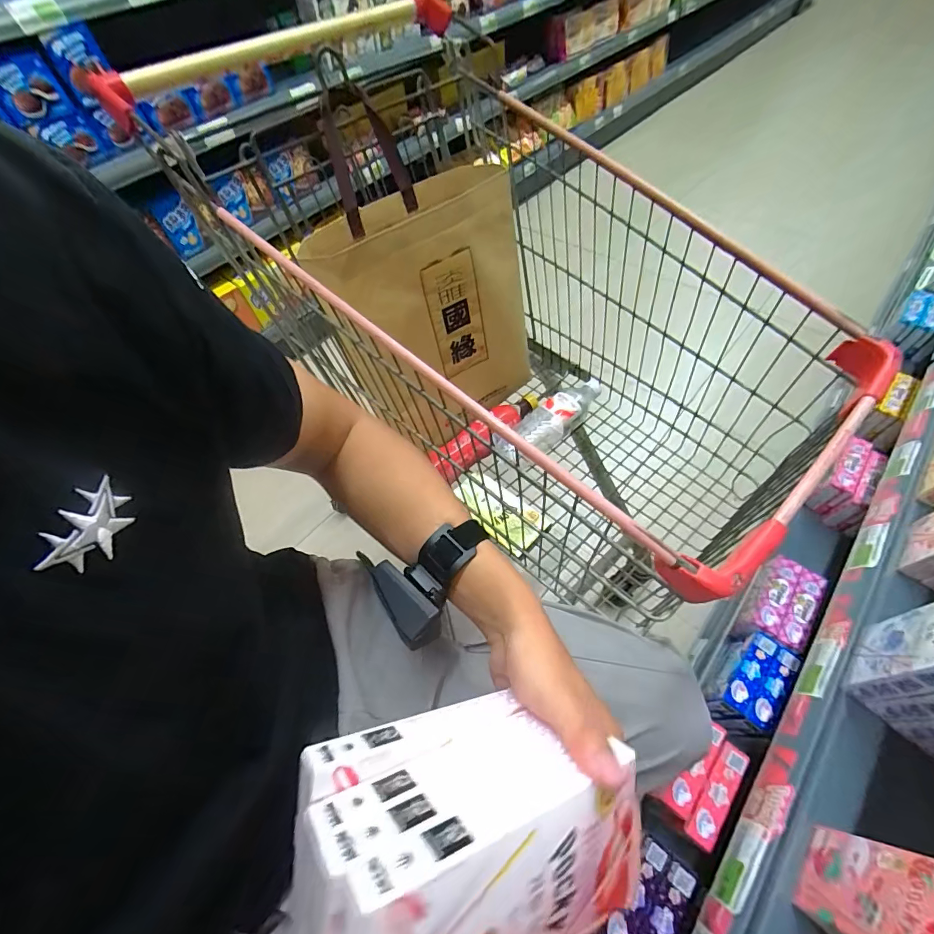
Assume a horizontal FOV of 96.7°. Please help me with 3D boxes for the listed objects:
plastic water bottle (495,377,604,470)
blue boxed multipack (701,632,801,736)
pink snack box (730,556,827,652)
[{"bbox_3d":[0.146,-0.077,0.707,0.224,0.070,0.057,-30,59,-14],"label":"plastic water bottle"},{"bbox_3d":[0.447,0.346,0.667,0.077,0.091,0.145,36,66,25],"label":"blue boxed multipack"},{"bbox_3d":[0.545,0.242,0.729,0.088,0.060,0.156,33,65,24],"label":"pink snack box"}]

